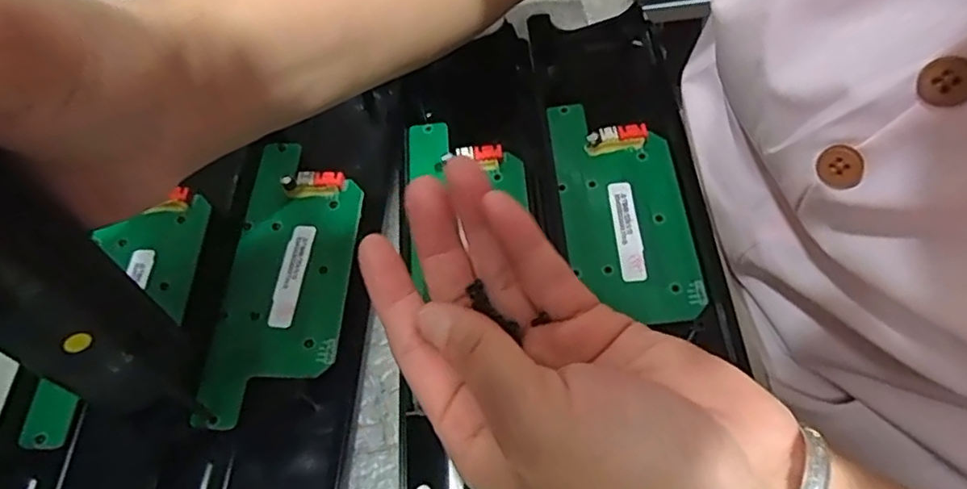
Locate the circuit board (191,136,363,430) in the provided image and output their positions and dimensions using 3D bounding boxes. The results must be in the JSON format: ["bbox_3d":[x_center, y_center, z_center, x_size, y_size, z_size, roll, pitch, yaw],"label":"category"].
[{"bbox_3d":[-0.087,0.013,0.275,0.055,0.009,0.127,1,63,4],"label":"circuit board"}]

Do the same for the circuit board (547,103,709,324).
[{"bbox_3d":[0.063,-0.020,0.281,0.053,0.014,0.112,-4,62,1],"label":"circuit board"}]

